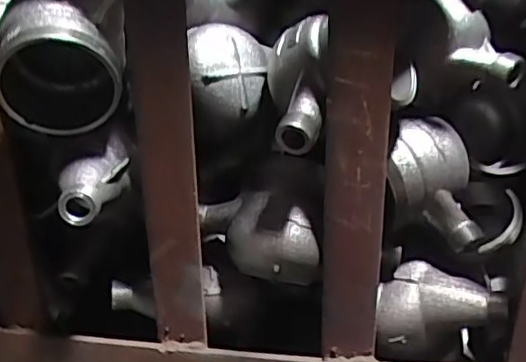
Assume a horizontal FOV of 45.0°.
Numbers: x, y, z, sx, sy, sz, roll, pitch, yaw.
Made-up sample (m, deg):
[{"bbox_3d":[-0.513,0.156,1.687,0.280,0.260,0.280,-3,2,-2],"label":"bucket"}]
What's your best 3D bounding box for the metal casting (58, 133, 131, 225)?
[{"bbox_3d":[-0.118,0.002,0.437,0.036,0.040,0.067,9,41,18],"label":"metal casting"}]

